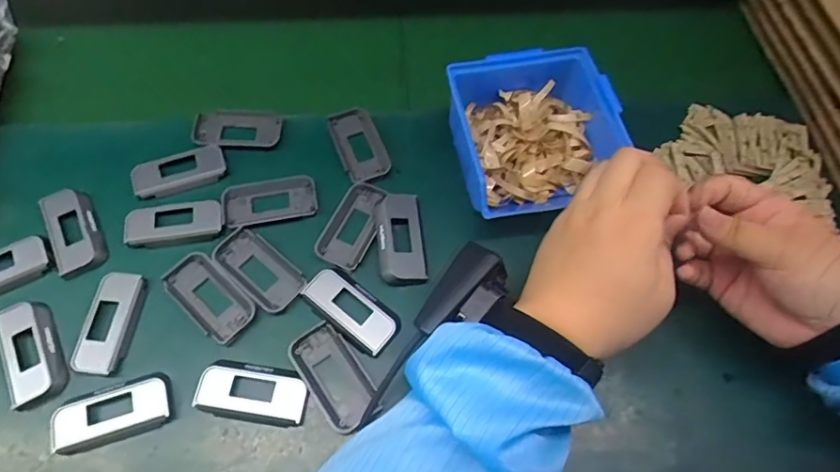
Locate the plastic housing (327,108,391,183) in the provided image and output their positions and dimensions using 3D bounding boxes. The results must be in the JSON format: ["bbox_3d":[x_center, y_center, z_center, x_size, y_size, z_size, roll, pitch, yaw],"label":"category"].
[{"bbox_3d":[-0.054,-0.082,0.466,0.038,0.008,0.077,-21,64,-12],"label":"plastic housing"}]

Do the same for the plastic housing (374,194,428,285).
[{"bbox_3d":[-0.016,0.002,0.426,0.037,0.013,0.077,-6,62,-5],"label":"plastic housing"}]

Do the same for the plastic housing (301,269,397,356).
[{"bbox_3d":[-0.051,0.054,0.400,0.075,0.010,0.035,36,66,17],"label":"plastic housing"}]

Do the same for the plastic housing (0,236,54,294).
[{"bbox_3d":[-0.326,0.027,0.410,0.072,0.007,0.034,-27,65,-15],"label":"plastic housing"}]

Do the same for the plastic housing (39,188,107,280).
[{"bbox_3d":[-0.278,-0.004,0.423,0.037,0.009,0.078,-26,65,-15],"label":"plastic housing"}]

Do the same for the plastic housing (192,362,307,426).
[{"bbox_3d":[-0.117,0.110,0.372,0.076,0.006,0.038,8,61,3],"label":"plastic housing"}]

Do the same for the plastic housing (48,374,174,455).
[{"bbox_3d":[-0.212,0.121,0.364,0.078,0.007,0.037,-16,63,-10],"label":"plastic housing"}]

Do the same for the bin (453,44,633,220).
[{"bbox_3d":[0.091,-0.083,0.445,0.129,0.070,0.135,-10,62,-7],"label":"bin"}]

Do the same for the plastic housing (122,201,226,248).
[{"bbox_3d":[-0.200,-0.011,0.431,0.077,0.006,0.034,-6,62,-5],"label":"plastic housing"}]

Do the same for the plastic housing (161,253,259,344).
[{"bbox_3d":[-0.161,0.045,0.403,0.077,0.006,0.039,39,67,18],"label":"plastic housing"}]

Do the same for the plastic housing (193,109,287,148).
[{"bbox_3d":[-0.163,-0.098,0.474,0.078,0.005,0.039,5,61,2],"label":"plastic housing"}]

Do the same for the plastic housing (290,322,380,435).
[{"bbox_3d":[-0.061,0.099,0.375,0.039,0.007,0.074,-32,67,-17],"label":"plastic housing"}]

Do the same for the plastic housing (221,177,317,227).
[{"bbox_3d":[-0.125,-0.030,0.443,0.075,0.007,0.040,-7,62,-5],"label":"plastic housing"}]

